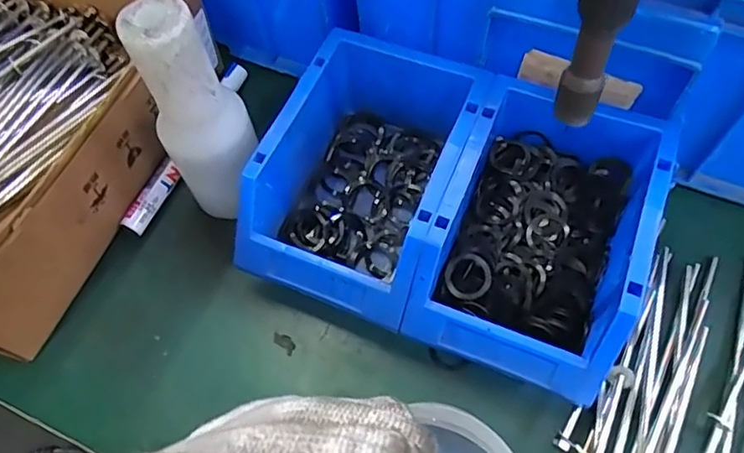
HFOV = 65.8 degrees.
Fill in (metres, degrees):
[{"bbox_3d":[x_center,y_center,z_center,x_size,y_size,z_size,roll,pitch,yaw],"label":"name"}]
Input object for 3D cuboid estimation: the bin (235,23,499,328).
[{"bbox_3d":[-0.002,-0.030,0.351,0.106,0.075,0.158,19,65,14],"label":"bin"}]

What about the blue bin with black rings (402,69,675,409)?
[{"bbox_3d":[0.096,0.001,0.326,0.106,0.070,0.166,20,65,14],"label":"blue bin with black rings"}]

